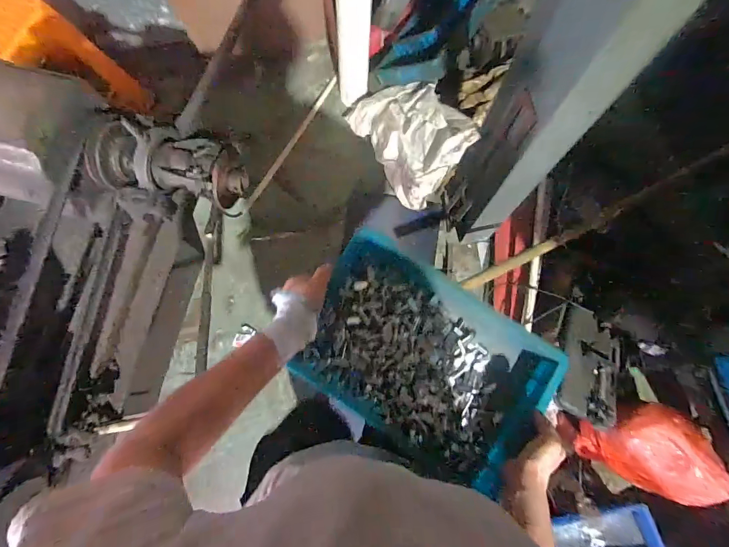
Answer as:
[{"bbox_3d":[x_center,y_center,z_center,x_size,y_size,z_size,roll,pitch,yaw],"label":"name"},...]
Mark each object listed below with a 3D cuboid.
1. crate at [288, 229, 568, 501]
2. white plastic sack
[{"bbox_3d":[0.095,0.127,0.588,0.376,0.081,0.259,33,78,9],"label":"crate"},{"bbox_3d":[0.146,-0.512,1.337,0.235,0.377,0.510,-27,77,-6],"label":"white plastic sack"}]

